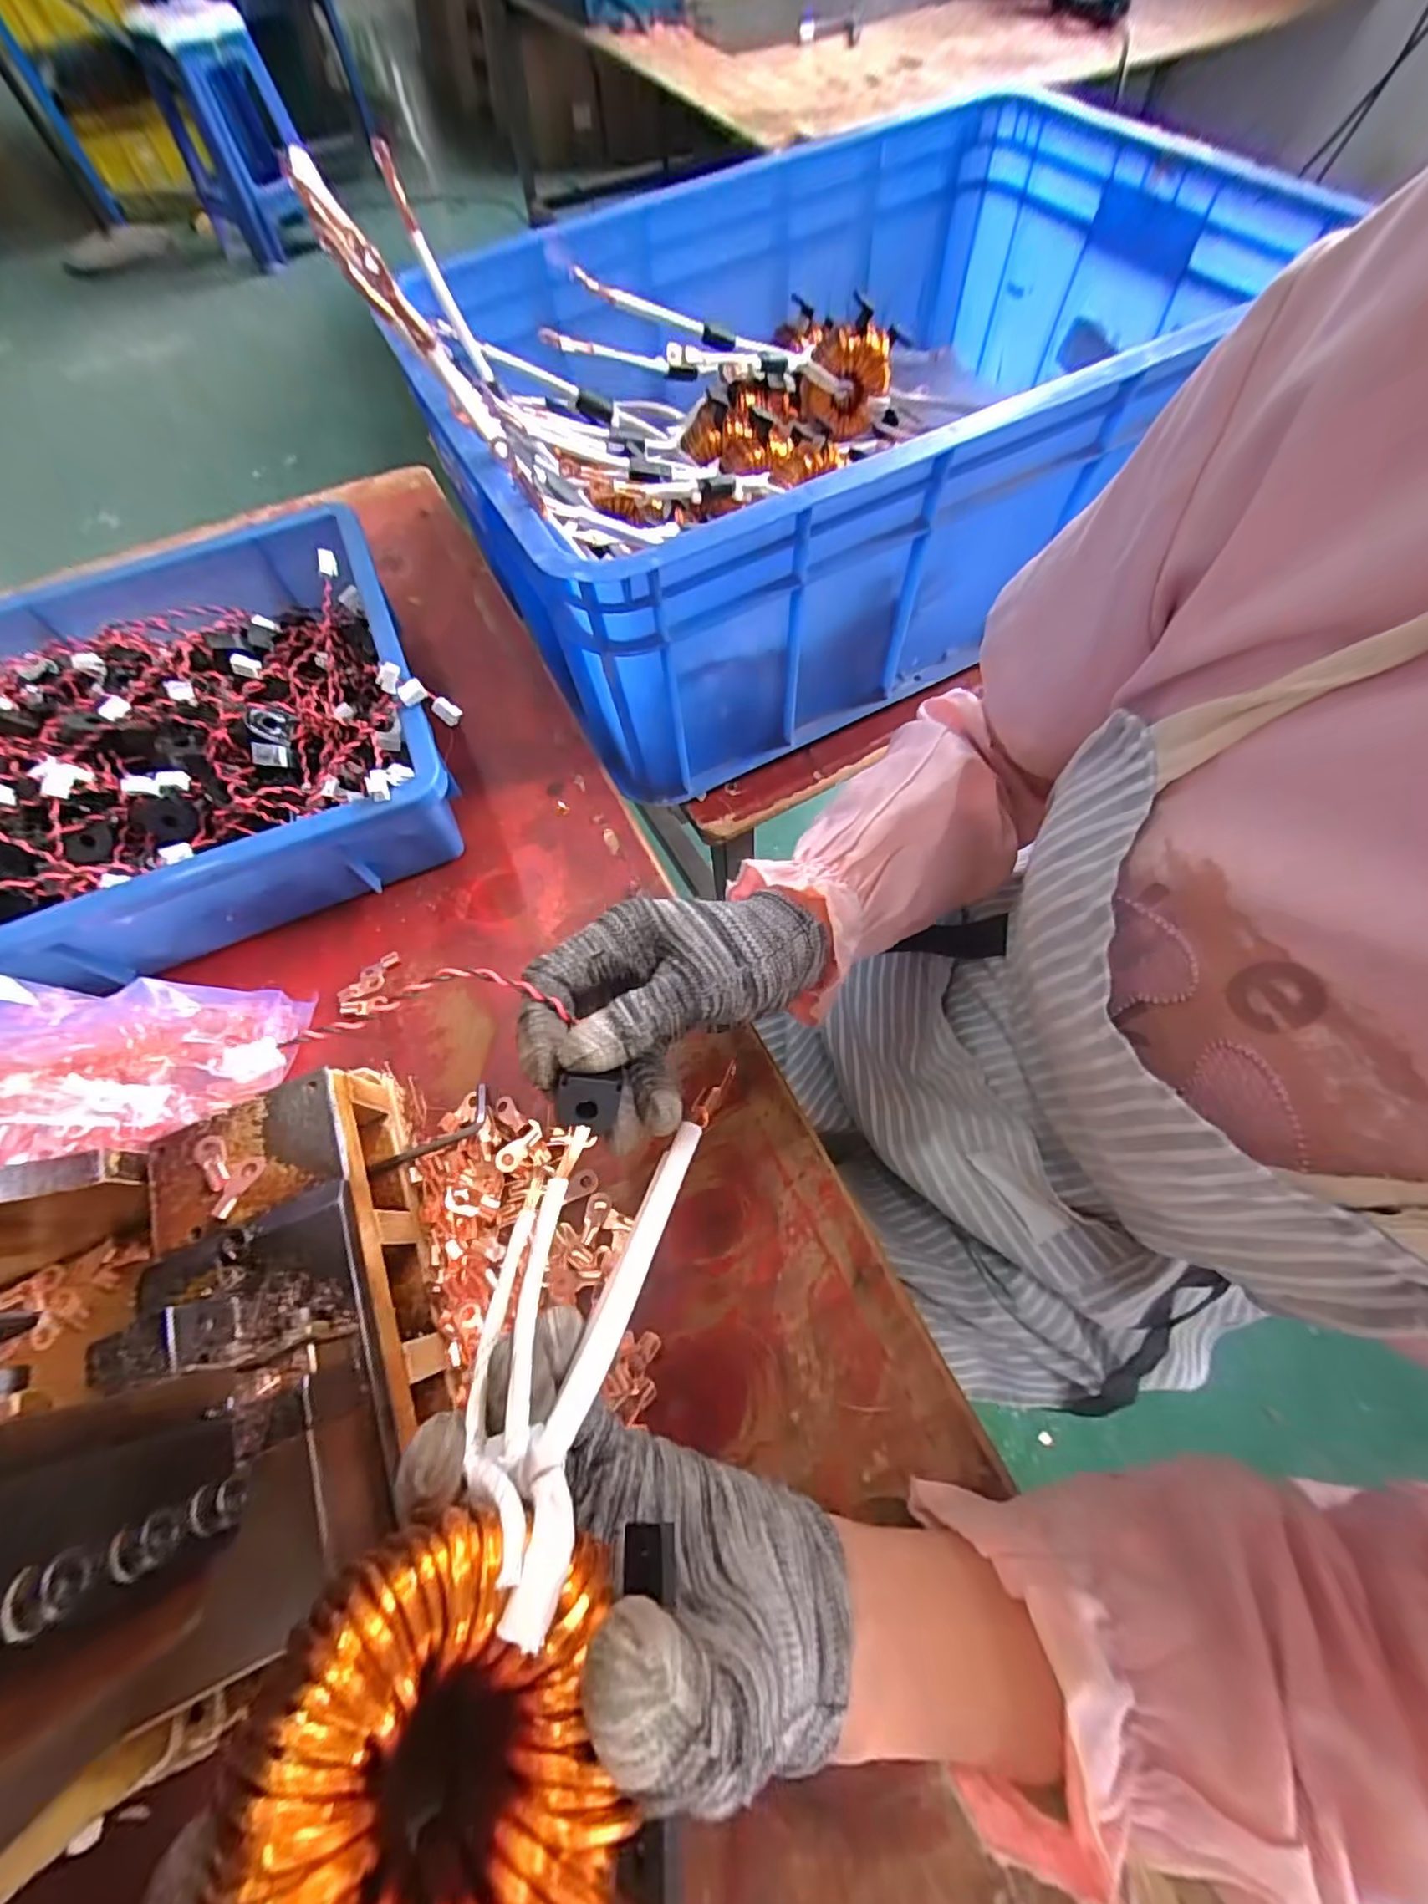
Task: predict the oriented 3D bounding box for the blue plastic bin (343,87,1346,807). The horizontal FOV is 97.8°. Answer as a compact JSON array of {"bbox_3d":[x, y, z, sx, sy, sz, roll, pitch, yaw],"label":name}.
[{"bbox_3d":[0.087,-0.416,0.497,0.566,0.213,0.403,-24,66,-8],"label":"blue plastic bin"}]

